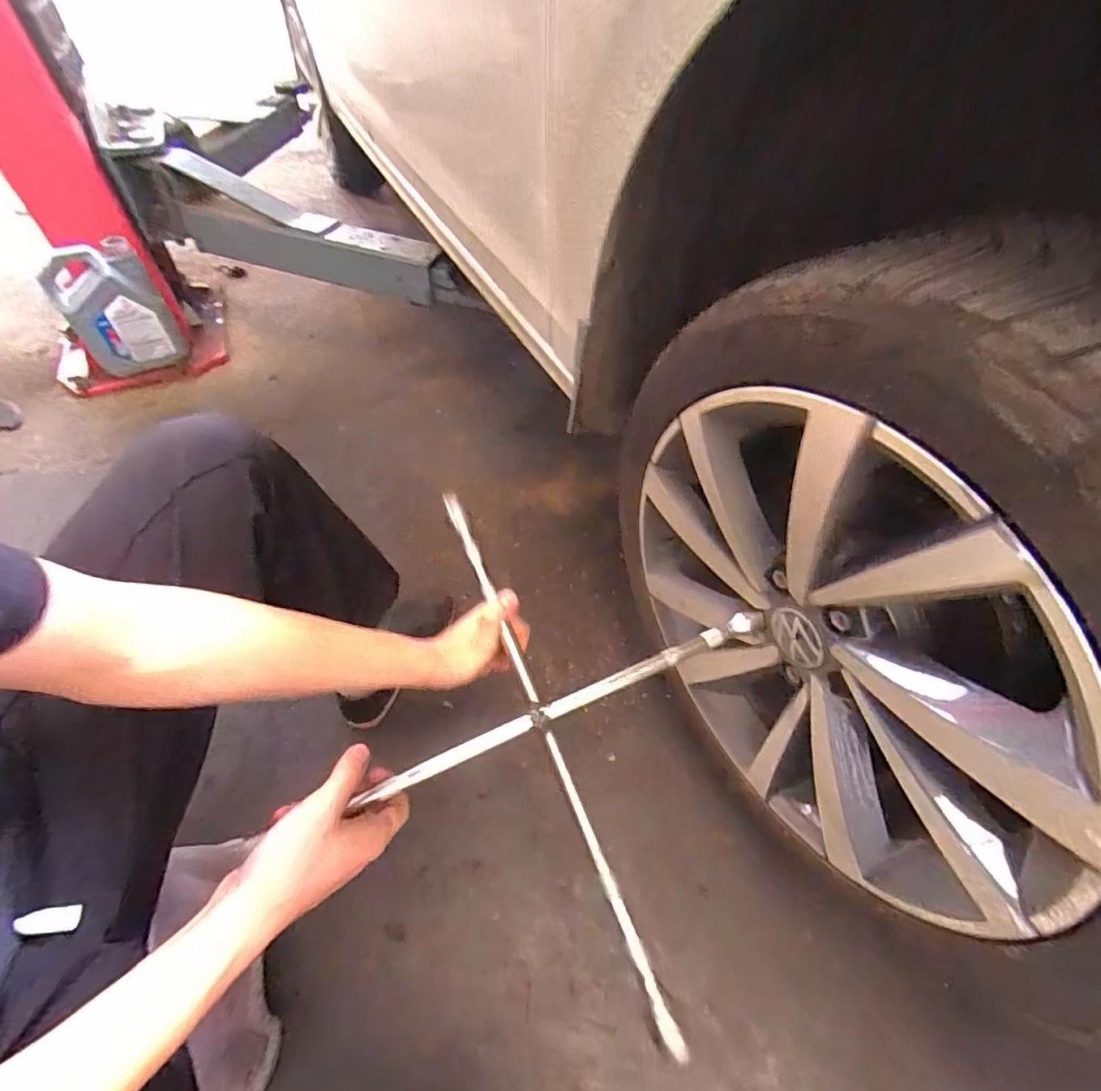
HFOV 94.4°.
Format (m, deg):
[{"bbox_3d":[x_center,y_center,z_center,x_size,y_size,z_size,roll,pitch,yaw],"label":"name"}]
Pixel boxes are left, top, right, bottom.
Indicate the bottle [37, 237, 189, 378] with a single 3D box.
[{"bbox_3d":[-1.036,-0.557,1.221,0.198,0.263,0.112,-35,62,-26],"label":"bottle"}]

